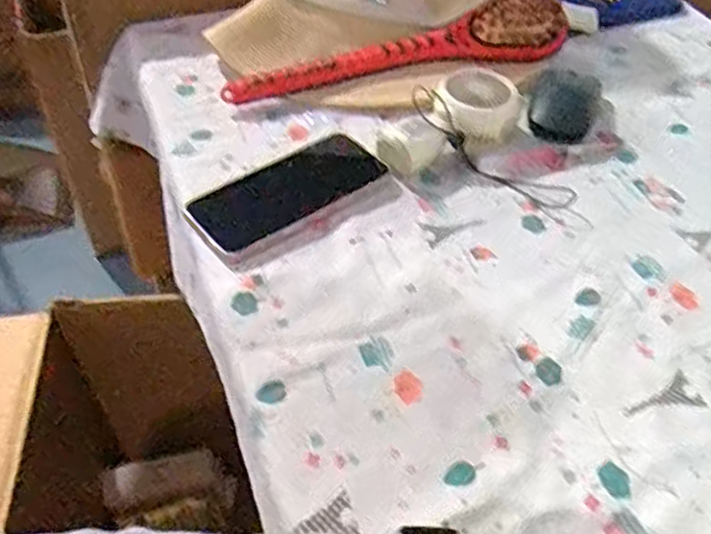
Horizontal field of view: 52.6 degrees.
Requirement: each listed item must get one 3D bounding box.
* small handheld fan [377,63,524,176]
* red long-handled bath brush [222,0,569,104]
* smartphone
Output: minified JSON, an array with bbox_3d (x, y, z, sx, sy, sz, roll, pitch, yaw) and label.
[{"bbox_3d":[0.078,-0.114,0.588,0.061,0.046,0.120,36,54,28],"label":"small handheld fan"},{"bbox_3d":[0.045,-0.197,0.661,0.331,0.058,0.057,-15,48,-16],"label":"red long-handled bath brush"},{"bbox_3d":[-0.054,-0.061,0.556,0.144,0.014,0.071,-35,64,-22],"label":"smartphone"}]

